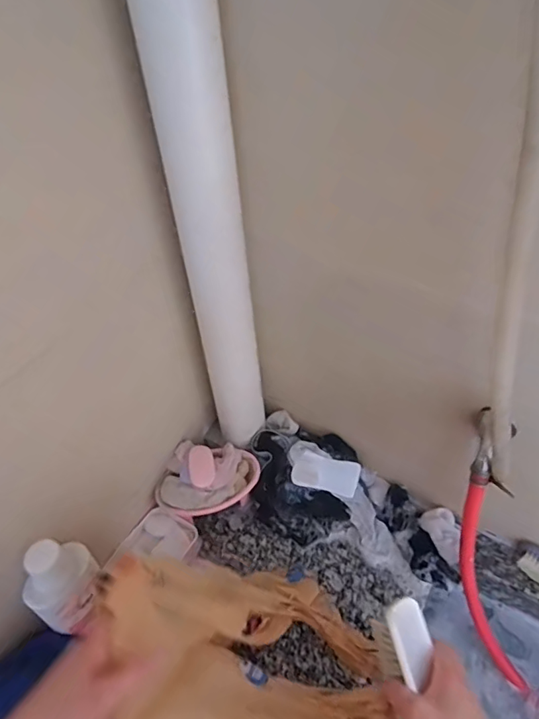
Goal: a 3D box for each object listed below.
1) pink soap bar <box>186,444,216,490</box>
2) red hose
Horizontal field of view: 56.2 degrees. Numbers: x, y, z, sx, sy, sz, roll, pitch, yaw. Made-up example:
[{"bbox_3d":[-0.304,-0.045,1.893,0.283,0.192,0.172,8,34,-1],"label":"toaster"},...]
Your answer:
[{"bbox_3d":[-0.100,0.155,0.740,0.040,0.012,0.071,-12,45,-6],"label":"pink soap bar"},{"bbox_3d":[0.285,0.305,0.666,0.024,0.357,0.061,-29,25,-22],"label":"red hose"}]

